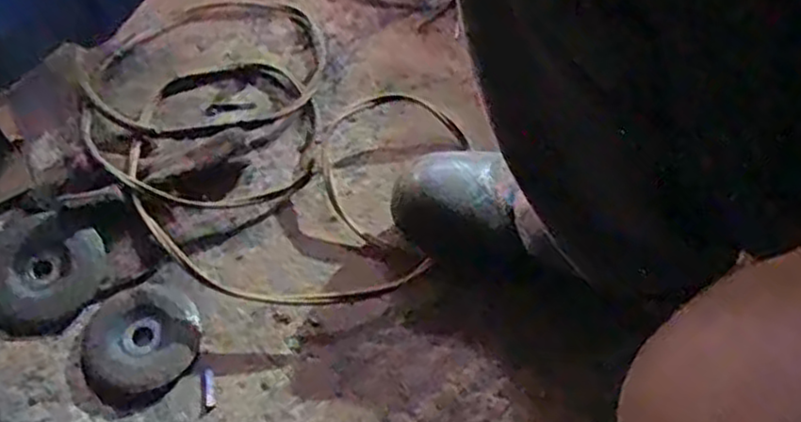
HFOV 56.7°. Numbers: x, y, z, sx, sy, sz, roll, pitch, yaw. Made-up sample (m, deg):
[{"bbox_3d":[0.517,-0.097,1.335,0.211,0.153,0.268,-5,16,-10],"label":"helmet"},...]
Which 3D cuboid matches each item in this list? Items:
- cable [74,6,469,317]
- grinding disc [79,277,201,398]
[{"bbox_3d":[-0.119,-0.069,0.648,0.250,0.033,0.368,-38,67,-22],"label":"cable"},{"bbox_3d":[-0.197,0.093,0.560,0.087,0.006,0.086,1,58,-1],"label":"grinding disc"}]

